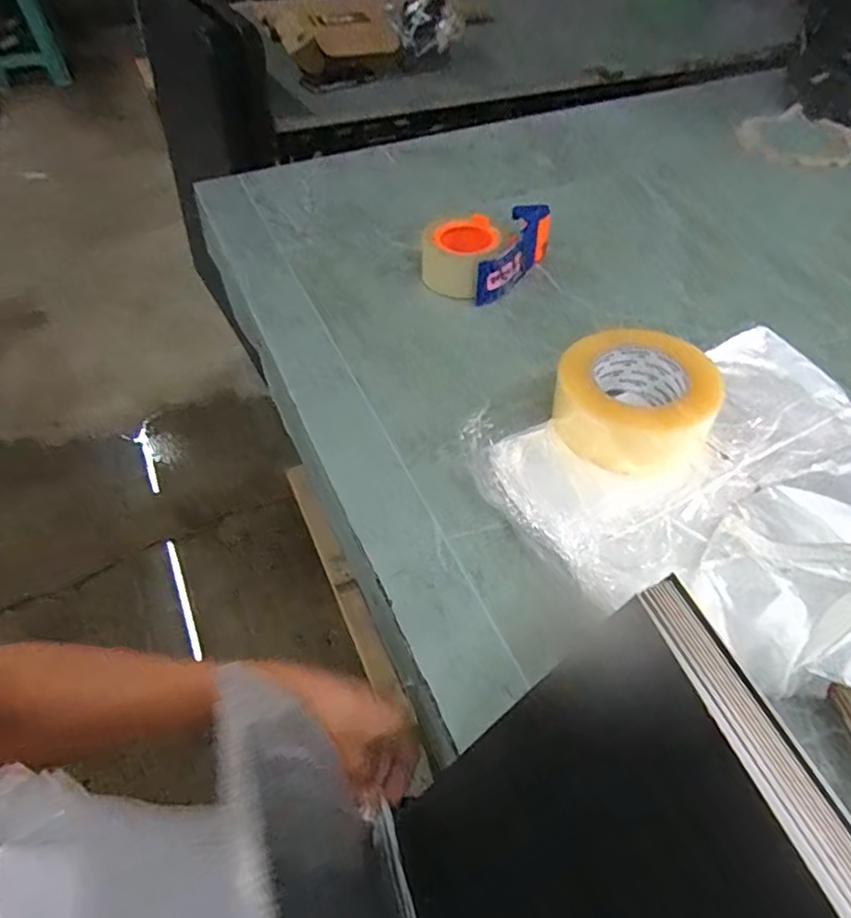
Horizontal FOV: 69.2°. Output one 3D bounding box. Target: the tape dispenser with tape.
[{"bbox_3d":[0.064,-0.245,0.716,0.118,0.061,0.141,23,52,19],"label":"tape dispenser with tape"}]

